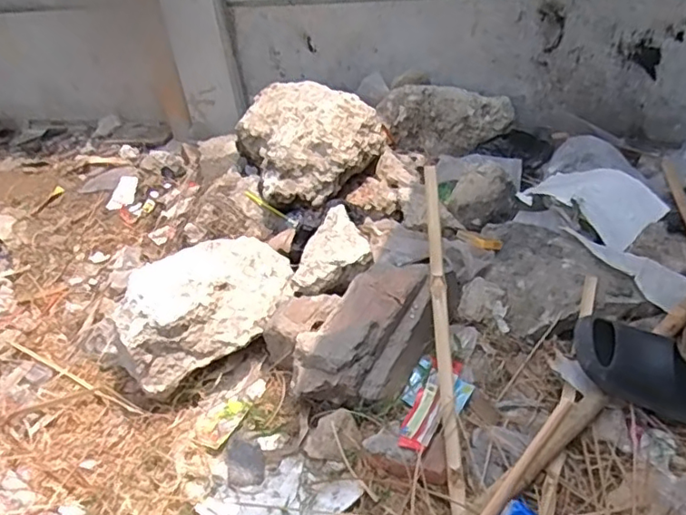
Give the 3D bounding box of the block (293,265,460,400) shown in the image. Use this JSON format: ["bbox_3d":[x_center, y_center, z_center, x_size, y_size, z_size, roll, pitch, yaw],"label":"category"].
[{"bbox_3d":[0.062,0.128,1.061,0.164,0.126,0.340,18,45,30],"label":"block"}]

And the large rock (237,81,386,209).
[{"bbox_3d":[-0.088,-0.306,1.465,0.318,0.192,0.380,-19,39,-14],"label":"large rock"}]

